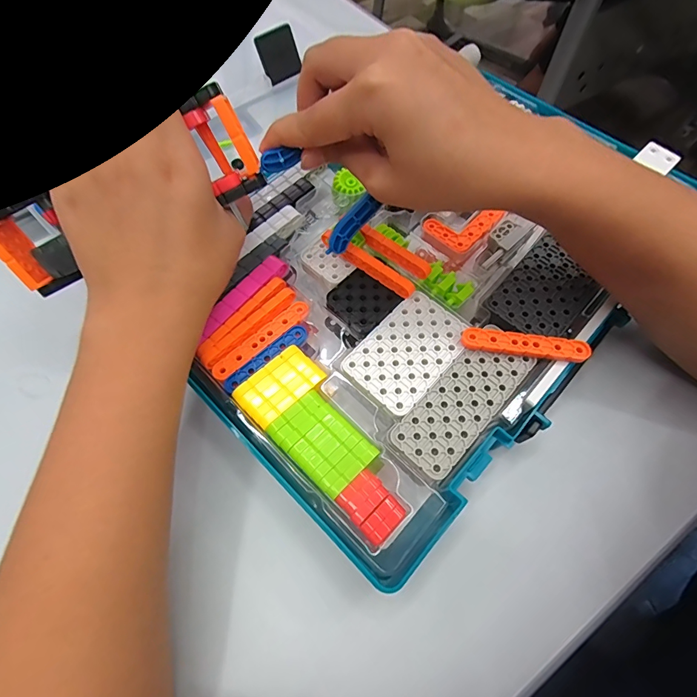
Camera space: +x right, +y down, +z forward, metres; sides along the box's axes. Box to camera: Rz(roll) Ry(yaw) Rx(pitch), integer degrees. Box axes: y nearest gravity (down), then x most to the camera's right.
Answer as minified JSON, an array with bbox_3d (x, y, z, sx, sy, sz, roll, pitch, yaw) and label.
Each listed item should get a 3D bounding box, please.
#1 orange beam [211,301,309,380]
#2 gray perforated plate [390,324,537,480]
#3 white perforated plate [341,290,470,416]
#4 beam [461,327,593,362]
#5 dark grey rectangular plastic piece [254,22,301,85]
[{"bbox_3d":[-0.056,-0.007,0.259,0.073,0.004,0.013,-40,70,-15],"label":"orange beam"},{"bbox_3d":[0.069,0.029,0.236,0.038,0.004,0.096,40,72,18],"label":"gray perforated plate"},{"bbox_3d":[0.038,0.000,0.250,0.050,0.004,0.075,40,72,18],"label":"white perforated plate"},{"bbox_3d":[0.108,-0.002,0.246,0.074,0.006,0.015,9,66,6],"label":"beam"},{"bbox_3d":[-0.064,-0.274,0.372,0.036,0.038,0.004,-35,36,-13],"label":"dark grey rectangular plastic piece"}]

